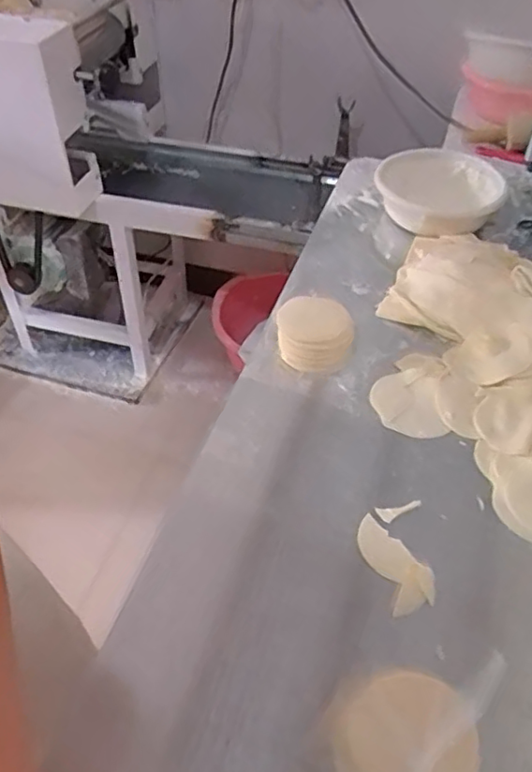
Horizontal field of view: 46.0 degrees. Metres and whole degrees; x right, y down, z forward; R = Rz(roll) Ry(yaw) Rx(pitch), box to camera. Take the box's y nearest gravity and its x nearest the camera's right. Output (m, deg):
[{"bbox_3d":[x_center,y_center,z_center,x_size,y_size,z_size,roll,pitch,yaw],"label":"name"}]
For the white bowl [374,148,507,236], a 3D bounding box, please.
[{"bbox_3d":[0.262,-0.295,0.951,0.182,0.069,0.174,0,46,0],"label":"white bowl"}]

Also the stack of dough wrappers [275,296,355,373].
[{"bbox_3d":[0.057,-0.064,0.748,0.090,0.042,0.101,-1,46,-2],"label":"stack of dough wrappers"}]

